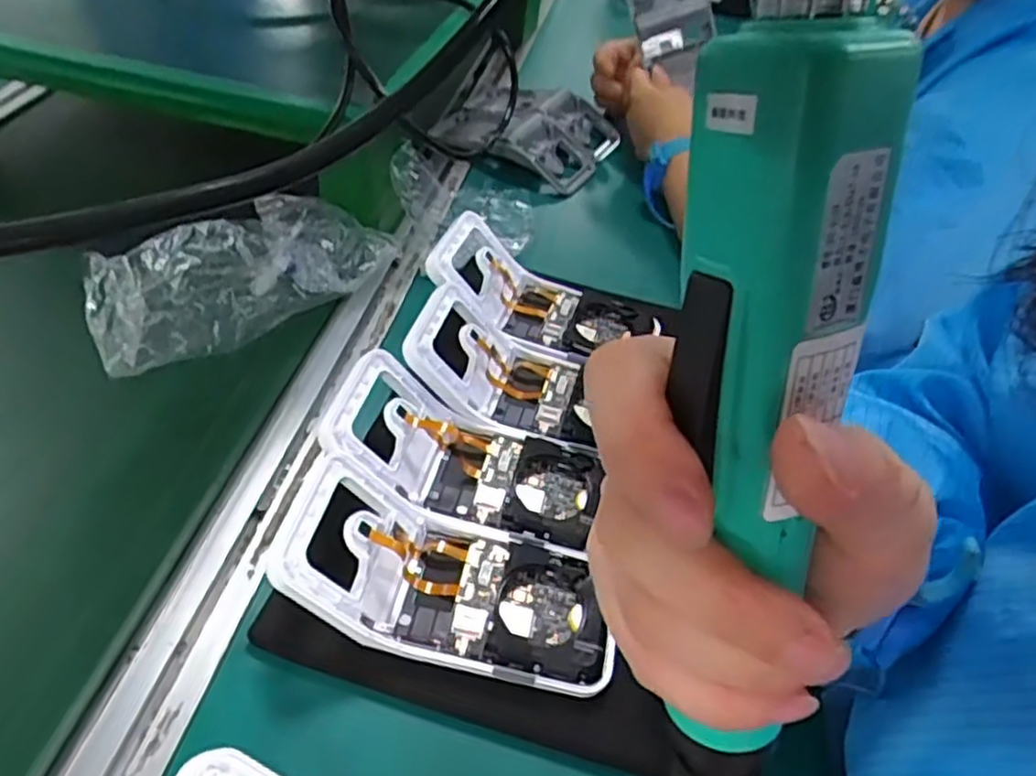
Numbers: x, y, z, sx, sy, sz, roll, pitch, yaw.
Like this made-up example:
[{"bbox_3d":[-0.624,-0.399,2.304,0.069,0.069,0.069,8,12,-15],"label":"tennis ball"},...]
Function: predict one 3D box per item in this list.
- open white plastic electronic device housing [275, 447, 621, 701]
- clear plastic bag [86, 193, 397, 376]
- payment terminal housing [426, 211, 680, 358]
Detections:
[{"bbox_3d":[-0.031,0.091,0.363,0.164,0.054,0.079,10,44,4],"label":"open white plastic electronic device housing"},{"bbox_3d":[-0.197,-0.082,0.531,0.214,0.053,0.072,-25,52,-28],"label":"clear plastic bag"},{"bbox_3d":[0.025,-0.062,0.536,0.185,0.042,0.091,19,44,-11],"label":"payment terminal housing"}]

